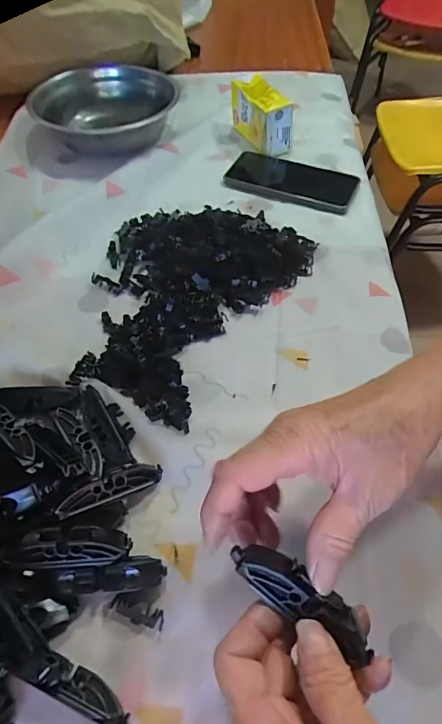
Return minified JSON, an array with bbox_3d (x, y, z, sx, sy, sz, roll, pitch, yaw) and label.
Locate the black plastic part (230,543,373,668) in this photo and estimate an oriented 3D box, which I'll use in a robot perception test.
[{"bbox_3d":[0.041,0.117,0.218,0.077,0.012,0.022,32,59,9],"label":"black plastic part"}]

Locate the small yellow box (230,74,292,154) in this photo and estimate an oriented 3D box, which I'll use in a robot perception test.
[{"bbox_3d":[0.054,-0.352,0.613,0.041,0.070,0.115,-22,56,-16],"label":"small yellow box"}]

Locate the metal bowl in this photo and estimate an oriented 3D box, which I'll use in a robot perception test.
[{"bbox_3d":[-0.174,-0.381,0.652,0.199,0.062,0.199,0,53,0],"label":"metal bowl"}]

